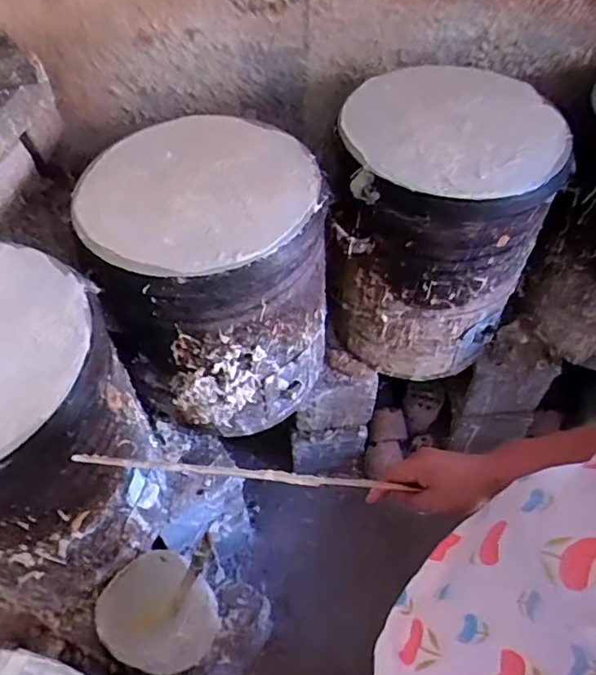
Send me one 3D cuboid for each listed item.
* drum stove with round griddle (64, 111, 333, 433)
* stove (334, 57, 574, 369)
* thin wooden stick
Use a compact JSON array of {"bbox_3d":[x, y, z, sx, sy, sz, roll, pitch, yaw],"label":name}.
[{"bbox_3d":[-0.148,-0.099,1.004,0.369,0.414,0.368,-18,56,-13],"label":"drum stove with round griddle"},{"bbox_3d":[0.248,-0.212,1.092,0.358,0.476,0.343,3,54,2],"label":"stove"},{"bbox_3d":[-0.043,0.131,0.540,0.322,0.017,0.012,10,52,-18],"label":"thin wooden stick"}]

